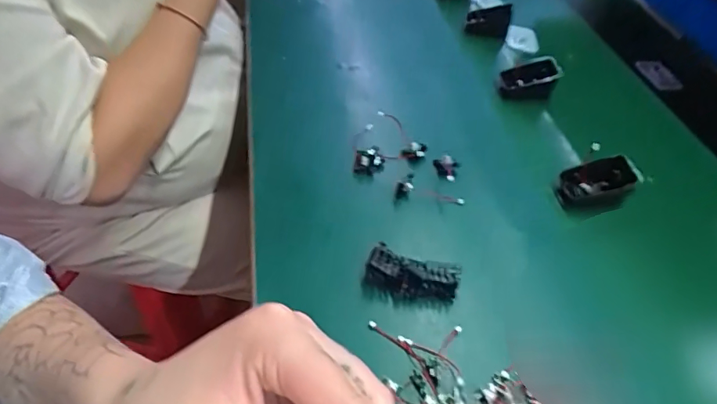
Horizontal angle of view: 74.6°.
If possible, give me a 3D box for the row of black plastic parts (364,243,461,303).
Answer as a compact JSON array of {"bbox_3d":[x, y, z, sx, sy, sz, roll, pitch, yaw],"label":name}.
[{"bbox_3d":[0.045,0.062,0.397,0.075,0.029,0.027,15,50,7],"label":"row of black plastic parts"}]

